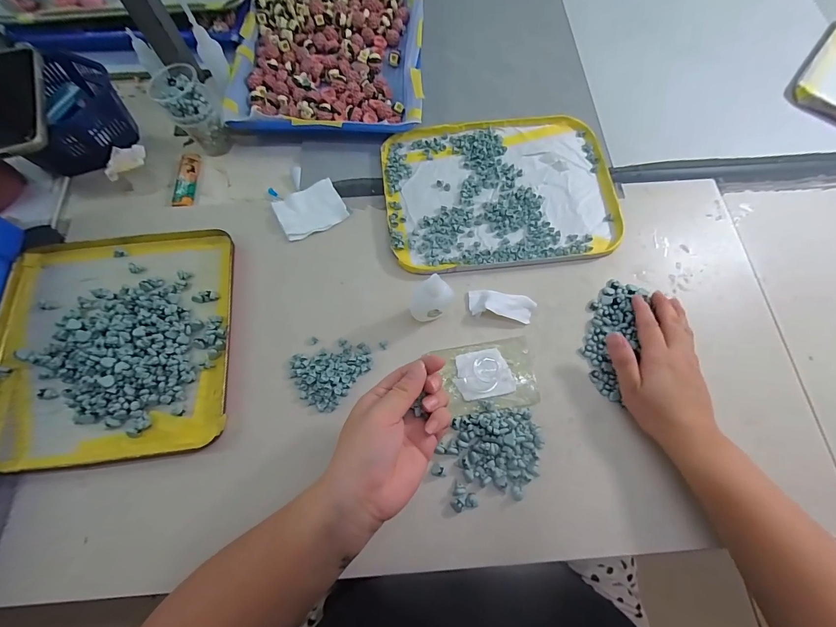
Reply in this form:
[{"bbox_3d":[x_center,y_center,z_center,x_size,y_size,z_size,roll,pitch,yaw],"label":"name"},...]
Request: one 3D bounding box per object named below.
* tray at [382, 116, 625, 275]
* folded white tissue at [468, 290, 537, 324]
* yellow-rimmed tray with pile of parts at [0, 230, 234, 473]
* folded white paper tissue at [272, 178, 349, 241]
[{"bbox_3d":[0.100,-0.153,0.446,0.275,0.011,0.207,-6,71,-1],"label":"tray"},{"bbox_3d":[0.091,-0.010,0.390,0.070,0.014,0.029,9,71,4],"label":"folded white tissue"},{"bbox_3d":[-0.321,0.027,0.376,0.245,0.028,0.236,-6,71,-1],"label":"yellow-rimmed tray with pile of parts"},{"bbox_3d":[-0.130,-0.127,0.437,0.077,0.006,0.066,-28,73,-9],"label":"folded white paper tissue"}]

